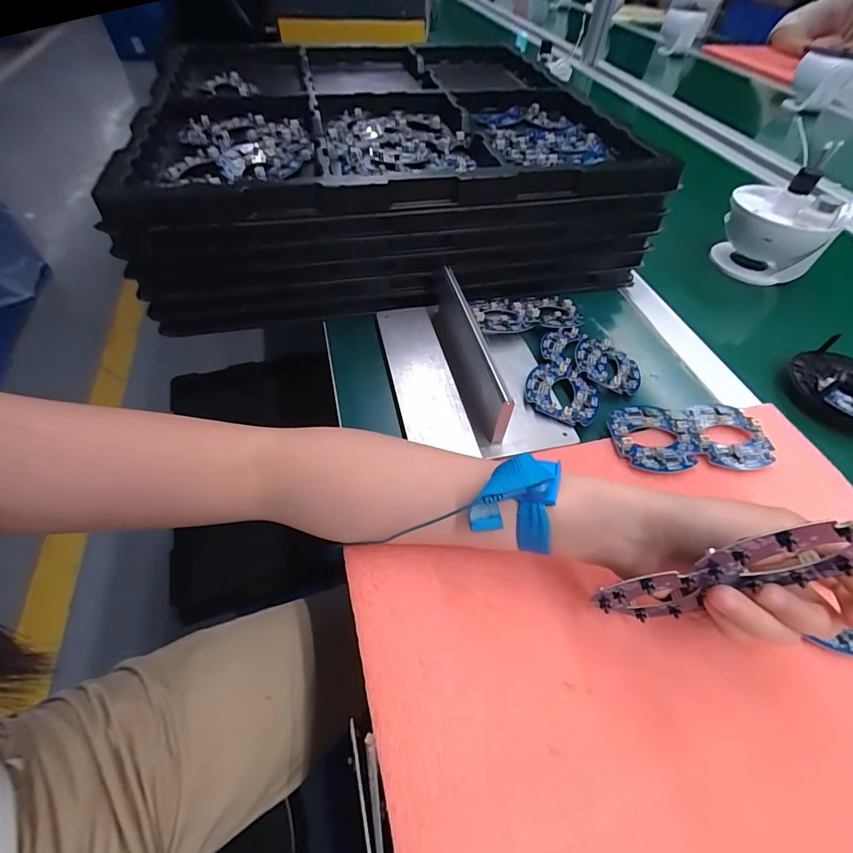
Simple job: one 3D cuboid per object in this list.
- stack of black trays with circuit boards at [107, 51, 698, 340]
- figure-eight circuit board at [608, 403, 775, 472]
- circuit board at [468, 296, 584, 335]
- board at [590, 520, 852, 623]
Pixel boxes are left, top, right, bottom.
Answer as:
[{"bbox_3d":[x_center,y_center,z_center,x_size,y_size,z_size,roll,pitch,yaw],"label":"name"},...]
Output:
[{"bbox_3d":[-0.047,-0.336,0.529,0.520,0.128,0.441,-7,54,-9],"label":"stack of black trays with circuit boards"},{"bbox_3d":[0.218,0.009,0.341,0.124,0.011,0.062,-1,53,-5],"label":"figure-eight circuit board"},{"bbox_3d":[0.104,-0.119,0.429,0.124,0.009,0.054,-8,51,-18],"label":"circuit board"},{"bbox_3d":[0.144,0.075,0.201,0.065,0.126,0.006,20,48,-22],"label":"board"}]

